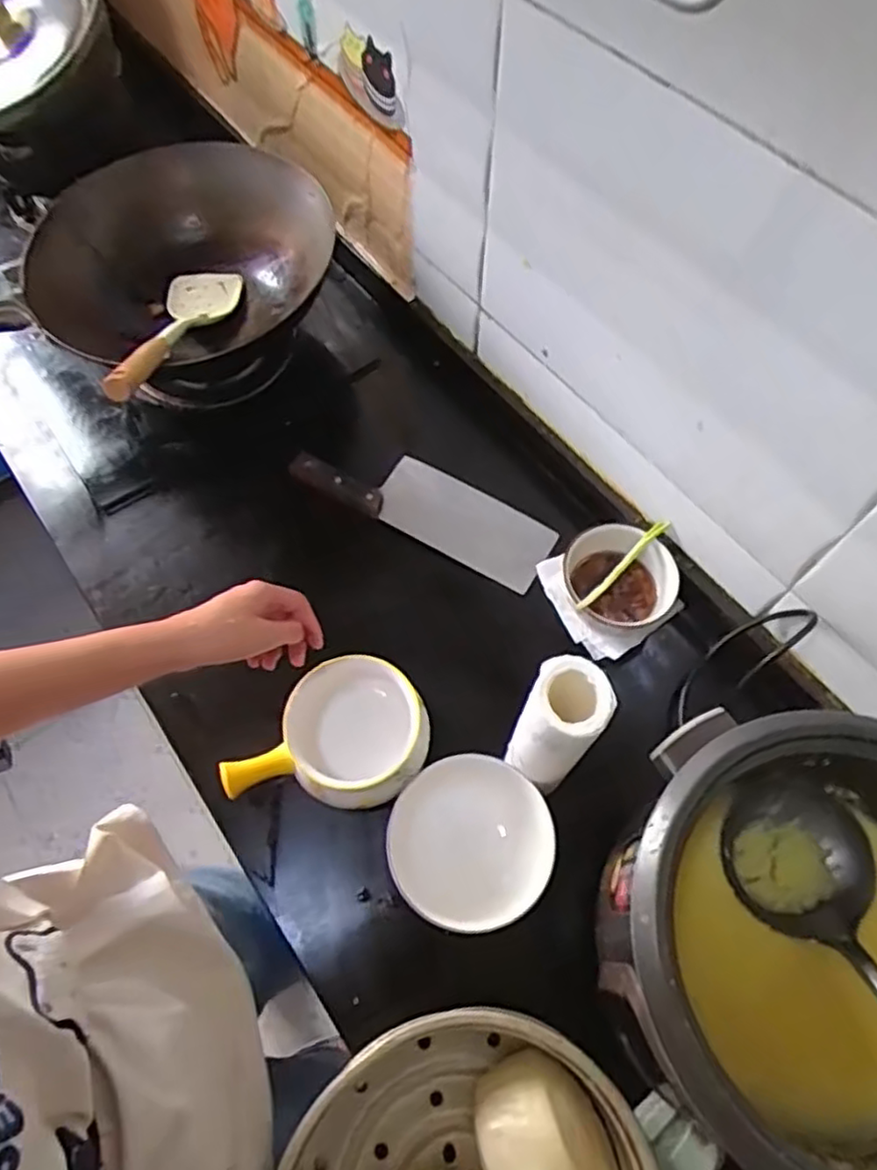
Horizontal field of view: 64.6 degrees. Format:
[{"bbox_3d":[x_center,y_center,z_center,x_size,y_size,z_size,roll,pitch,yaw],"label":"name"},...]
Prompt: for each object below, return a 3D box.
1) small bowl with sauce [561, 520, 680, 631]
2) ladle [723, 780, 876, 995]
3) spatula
[{"bbox_3d":[0.194,-0.004,0.734,0.100,0.055,0.108,0,63,0],"label":"small bowl with sauce"},{"bbox_3d":[0.299,0.288,0.409,0.101,0.081,0.367,-11,34,-5],"label":"ladle"},{"bbox_3d":[-0.288,-0.285,0.766,0.087,0.044,0.365,-4,34,-2],"label":"spatula"}]

